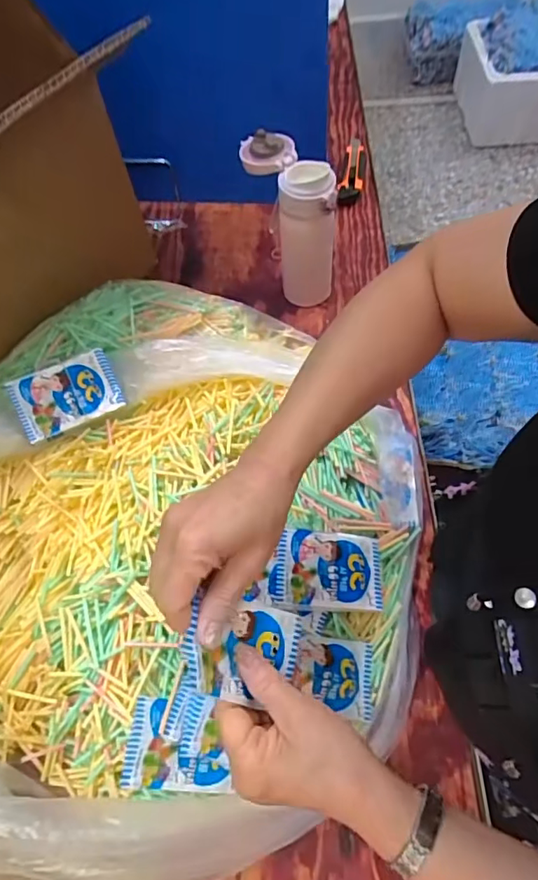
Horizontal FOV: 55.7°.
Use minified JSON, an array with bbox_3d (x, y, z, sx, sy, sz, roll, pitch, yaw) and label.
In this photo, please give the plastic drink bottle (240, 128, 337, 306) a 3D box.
[{"bbox_3d":[0.033,-0.273,0.663,0.061,0.192,0.132,-37,64,-15],"label":"plastic drink bottle"}]

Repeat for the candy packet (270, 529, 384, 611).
[{"bbox_3d":[0.057,0.122,0.480,0.110,0.012,0.071,6,67,-15],"label":"candy packet"}]

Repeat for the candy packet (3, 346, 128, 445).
[{"bbox_3d":[-0.220,-0.050,0.555,0.106,0.010,0.069,-24,89,-10],"label":"candy packet"}]

